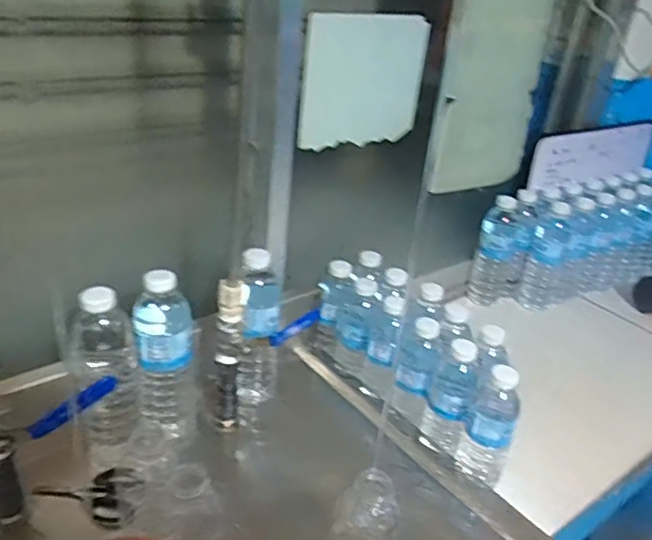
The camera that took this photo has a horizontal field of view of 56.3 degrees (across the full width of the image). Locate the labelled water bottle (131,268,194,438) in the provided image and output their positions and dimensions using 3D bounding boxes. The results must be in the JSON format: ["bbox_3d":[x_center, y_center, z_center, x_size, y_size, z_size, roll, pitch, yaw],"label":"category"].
[{"bbox_3d":[-0.180,0.099,0.693,0.065,0.204,0.051,-1,29,-12],"label":"labelled water bottle"}]

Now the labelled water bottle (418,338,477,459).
[{"bbox_3d":[0.151,0.154,0.739,0.057,0.130,0.054,14,29,15],"label":"labelled water bottle"}]

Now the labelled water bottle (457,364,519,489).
[{"bbox_3d":[0.191,0.175,0.704,0.055,0.133,0.062,17,30,20],"label":"labelled water bottle"}]

